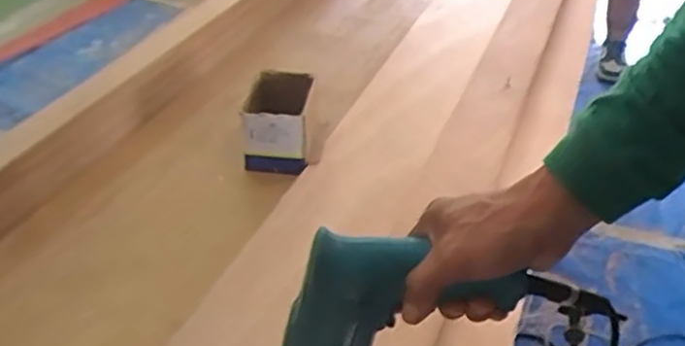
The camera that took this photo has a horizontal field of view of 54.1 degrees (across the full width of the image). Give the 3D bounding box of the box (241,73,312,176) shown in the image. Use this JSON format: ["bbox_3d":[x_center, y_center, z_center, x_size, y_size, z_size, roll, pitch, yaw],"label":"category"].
[{"bbox_3d":[-0.095,-0.079,1.033,0.095,0.103,0.120,7,39,6],"label":"box"}]

